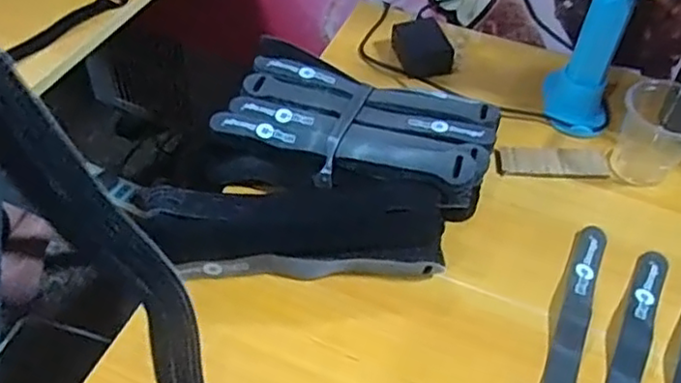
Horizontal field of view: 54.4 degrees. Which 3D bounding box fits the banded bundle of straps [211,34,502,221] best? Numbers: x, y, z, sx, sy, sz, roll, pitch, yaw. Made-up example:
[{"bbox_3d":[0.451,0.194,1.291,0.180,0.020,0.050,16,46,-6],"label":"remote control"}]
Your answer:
[{"bbox_3d":[0.014,-0.049,0.527,0.210,0.044,0.132,19,47,13],"label":"banded bundle of straps"}]

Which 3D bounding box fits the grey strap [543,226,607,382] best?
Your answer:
[{"bbox_3d":[0.153,0.086,0.430,0.023,0.020,0.190,19,47,13],"label":"grey strap"}]

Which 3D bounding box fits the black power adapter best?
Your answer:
[{"bbox_3d":[0.079,-0.141,0.645,0.048,0.030,0.065,-8,50,-9],"label":"black power adapter"}]

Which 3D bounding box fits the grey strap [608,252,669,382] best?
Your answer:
[{"bbox_3d":[0.187,0.103,0.418,0.023,0.014,0.189,23,48,16],"label":"grey strap"}]

